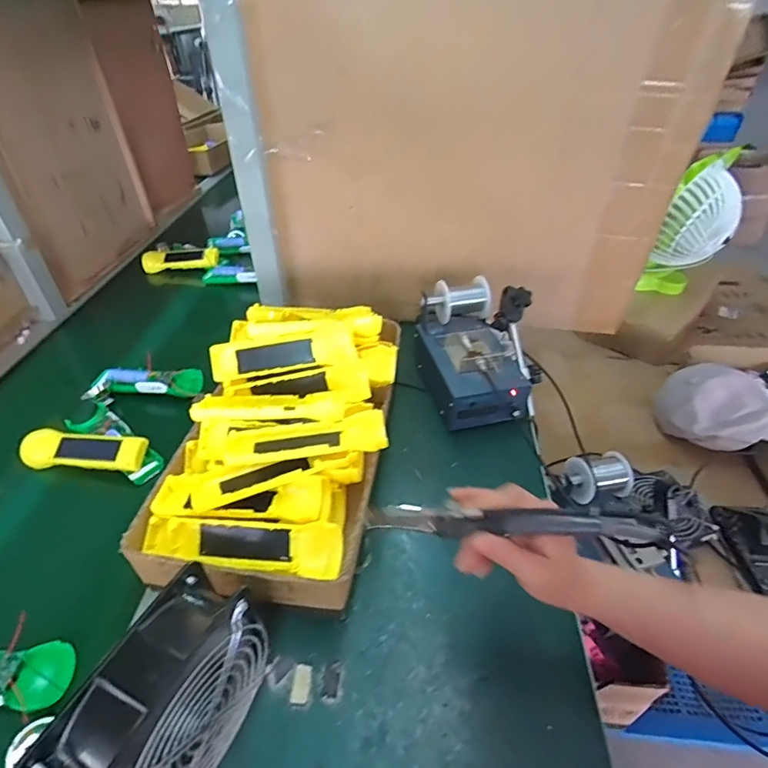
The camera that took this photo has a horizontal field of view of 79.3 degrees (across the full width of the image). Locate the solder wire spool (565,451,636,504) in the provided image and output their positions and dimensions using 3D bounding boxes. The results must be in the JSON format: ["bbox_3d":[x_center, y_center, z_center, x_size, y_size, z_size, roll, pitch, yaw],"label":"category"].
[{"bbox_3d":[0.306,0.132,0.659,0.088,0.052,0.053,-6,42,-8],"label":"solder wire spool"}]

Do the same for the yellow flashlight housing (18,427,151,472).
[{"bbox_3d":[-0.385,0.085,0.595,0.167,0.034,0.042,7,42,7],"label":"yellow flashlight housing"}]

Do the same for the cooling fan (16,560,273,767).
[{"bbox_3d":[-0.151,0.234,0.337,0.063,0.152,0.145,19,44,20],"label":"cooling fan"}]

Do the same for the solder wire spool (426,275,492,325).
[{"bbox_3d":[0.116,-0.123,0.700,0.077,0.063,0.054,-12,43,-14],"label":"solder wire spool"}]

